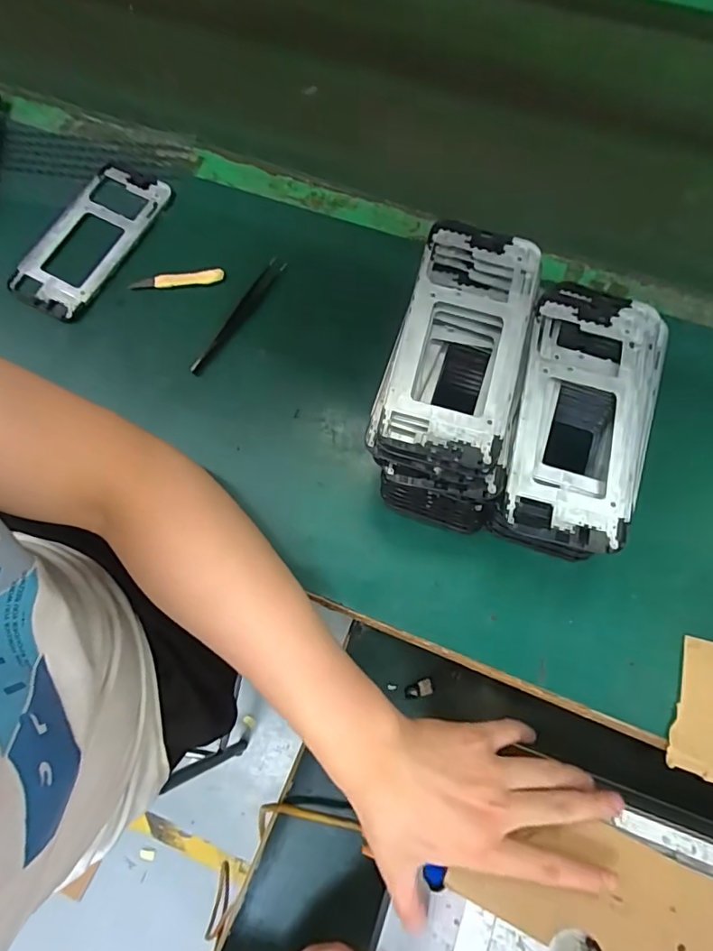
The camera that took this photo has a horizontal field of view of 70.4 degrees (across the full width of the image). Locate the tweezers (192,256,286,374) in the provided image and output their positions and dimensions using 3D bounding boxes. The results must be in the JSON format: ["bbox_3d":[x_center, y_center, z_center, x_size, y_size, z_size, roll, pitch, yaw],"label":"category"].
[{"bbox_3d":[-0.101,-0.133,0.421,0.014,0.011,0.120,32,76,11],"label":"tweezers"}]

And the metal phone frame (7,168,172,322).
[{"bbox_3d":[-0.239,-0.212,0.450,0.078,0.007,0.157,30,76,10],"label":"metal phone frame"}]

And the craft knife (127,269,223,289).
[{"bbox_3d":[-0.155,-0.169,0.435,0.081,0.008,0.010,-2,73,1],"label":"craft knife"}]

